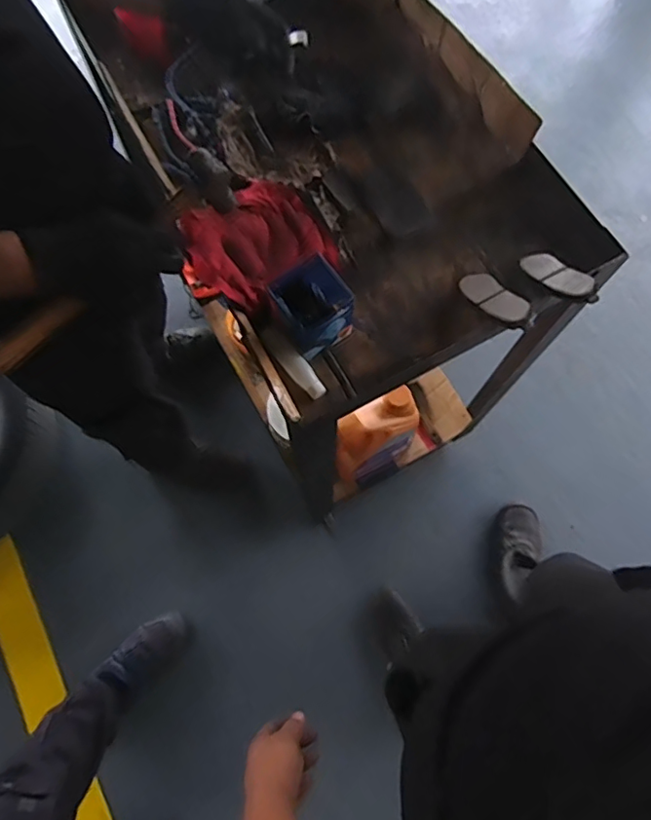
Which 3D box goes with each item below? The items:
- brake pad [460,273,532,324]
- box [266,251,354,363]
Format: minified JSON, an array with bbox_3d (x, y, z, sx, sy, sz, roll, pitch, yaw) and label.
[{"bbox_3d":[0.201,-0.134,0.658,0.044,0.012,0.107,-26,48,-10],"label":"brake pad"},{"bbox_3d":[-0.017,-0.122,0.638,0.080,0.082,0.086,-36,75,-11],"label":"box"}]

